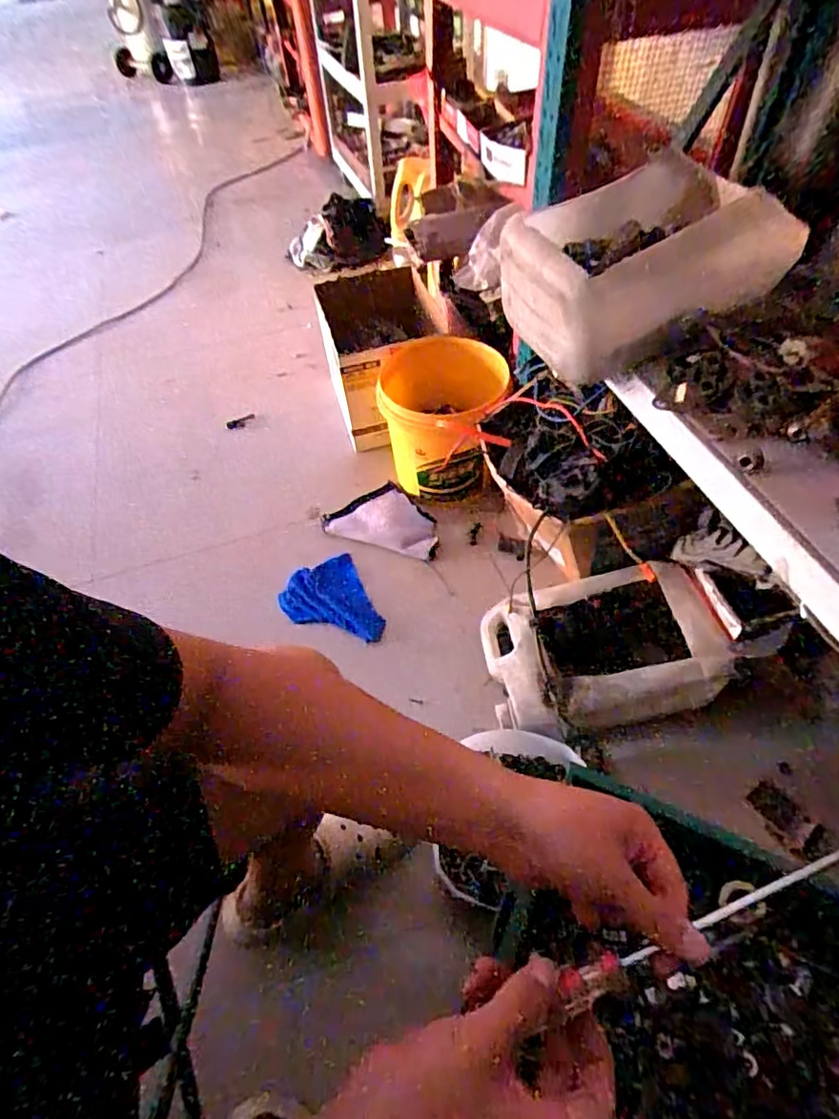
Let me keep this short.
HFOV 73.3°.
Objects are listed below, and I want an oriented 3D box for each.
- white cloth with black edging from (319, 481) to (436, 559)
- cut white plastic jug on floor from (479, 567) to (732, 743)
[{"bbox_3d":[-0.069,-0.095,1.200,0.249,0.036,0.149,15,56,15],"label":"white cloth with black edging"},{"bbox_3d":[0.284,0.142,0.911,0.340,0.146,0.254,-7,53,-1],"label":"cut white plastic jug on floor"}]

